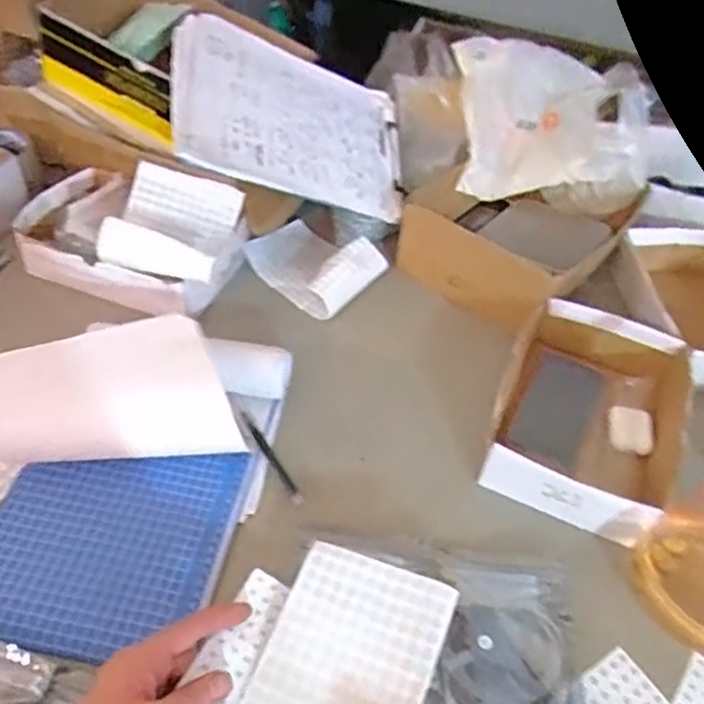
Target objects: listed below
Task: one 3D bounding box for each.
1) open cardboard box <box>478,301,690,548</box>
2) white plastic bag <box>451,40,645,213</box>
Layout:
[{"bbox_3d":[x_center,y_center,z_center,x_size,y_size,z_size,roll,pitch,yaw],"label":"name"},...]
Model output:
[{"bbox_3d":[0.245,0.062,0.667,0.180,0.061,0.249,20,48,12],"label":"open cardboard box"},{"bbox_3d":[0.271,-0.311,0.887,0.257,0.172,0.160,5,46,-1],"label":"white plastic bag"}]

